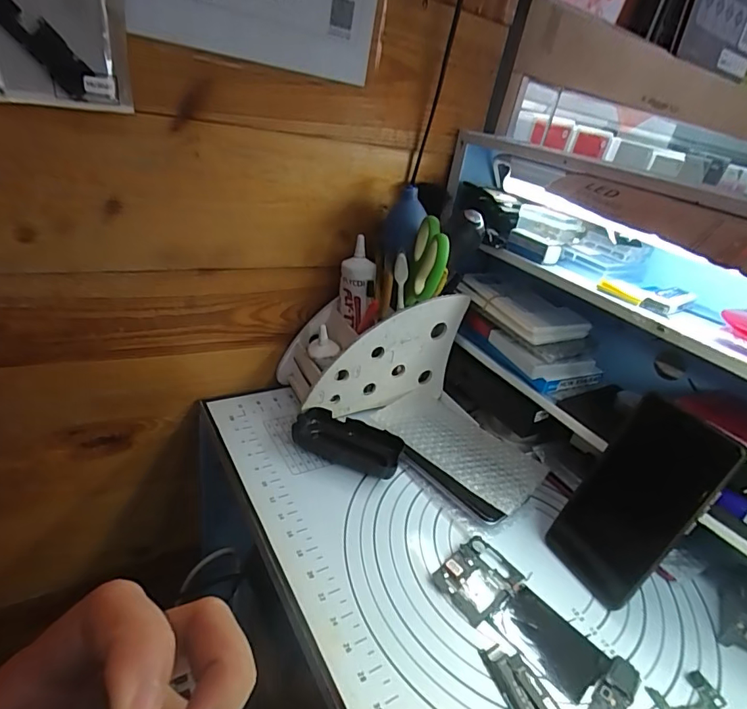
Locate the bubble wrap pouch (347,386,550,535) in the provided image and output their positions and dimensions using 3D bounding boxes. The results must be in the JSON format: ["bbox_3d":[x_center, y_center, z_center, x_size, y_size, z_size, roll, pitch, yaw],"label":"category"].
[{"bbox_3d":[0.080,0.093,0.492,0.113,0.021,0.180,-17,40,-40],"label":"bubble wrap pouch"}]

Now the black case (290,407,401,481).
[{"bbox_3d":[-0.024,0.085,0.473,0.107,0.023,0.051,19,31,13],"label":"black case"}]

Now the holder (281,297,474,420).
[{"bbox_3d":[-0.004,-0.011,0.539,0.181,0.126,0.080,-7,34,-26],"label":"holder"}]

